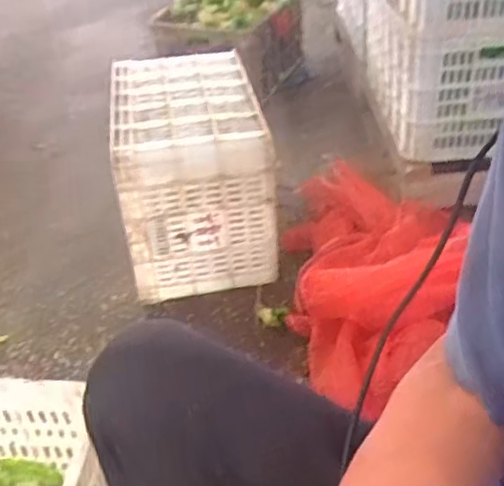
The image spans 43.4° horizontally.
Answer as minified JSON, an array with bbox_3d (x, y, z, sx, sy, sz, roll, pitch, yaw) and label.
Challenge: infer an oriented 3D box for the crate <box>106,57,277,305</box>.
[{"bbox_3d":[-0.133,-0.176,1.369,0.283,0.304,0.510,-10,38,-6],"label":"crate"}]

